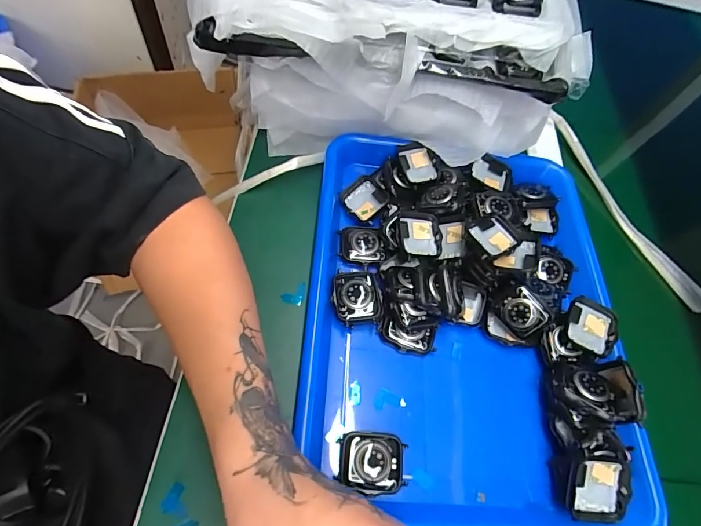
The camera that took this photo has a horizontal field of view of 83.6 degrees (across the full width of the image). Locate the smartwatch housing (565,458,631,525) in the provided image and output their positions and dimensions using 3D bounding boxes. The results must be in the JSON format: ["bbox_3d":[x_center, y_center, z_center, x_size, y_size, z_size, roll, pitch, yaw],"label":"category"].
[{"bbox_3d":[0.165,0.151,0.262,0.035,0.007,0.043,6,90,7],"label":"smartwatch housing"}]

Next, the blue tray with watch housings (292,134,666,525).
[{"bbox_3d":[0.093,0.032,0.323,0.256,0.042,0.327,7,61,-4],"label":"blue tray with watch housings"}]

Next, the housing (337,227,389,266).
[{"bbox_3d":[0.011,-0.017,0.348,0.043,0.007,0.036,7,61,-4],"label":"housing"}]

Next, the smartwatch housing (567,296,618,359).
[{"bbox_3d":[0.191,0.052,0.315,0.036,0.015,0.043,24,61,5],"label":"smartwatch housing"}]

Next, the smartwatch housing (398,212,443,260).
[{"bbox_3d":[0.060,-0.022,0.341,0.037,0.016,0.043,5,61,-5],"label":"smartwatch housing"}]

